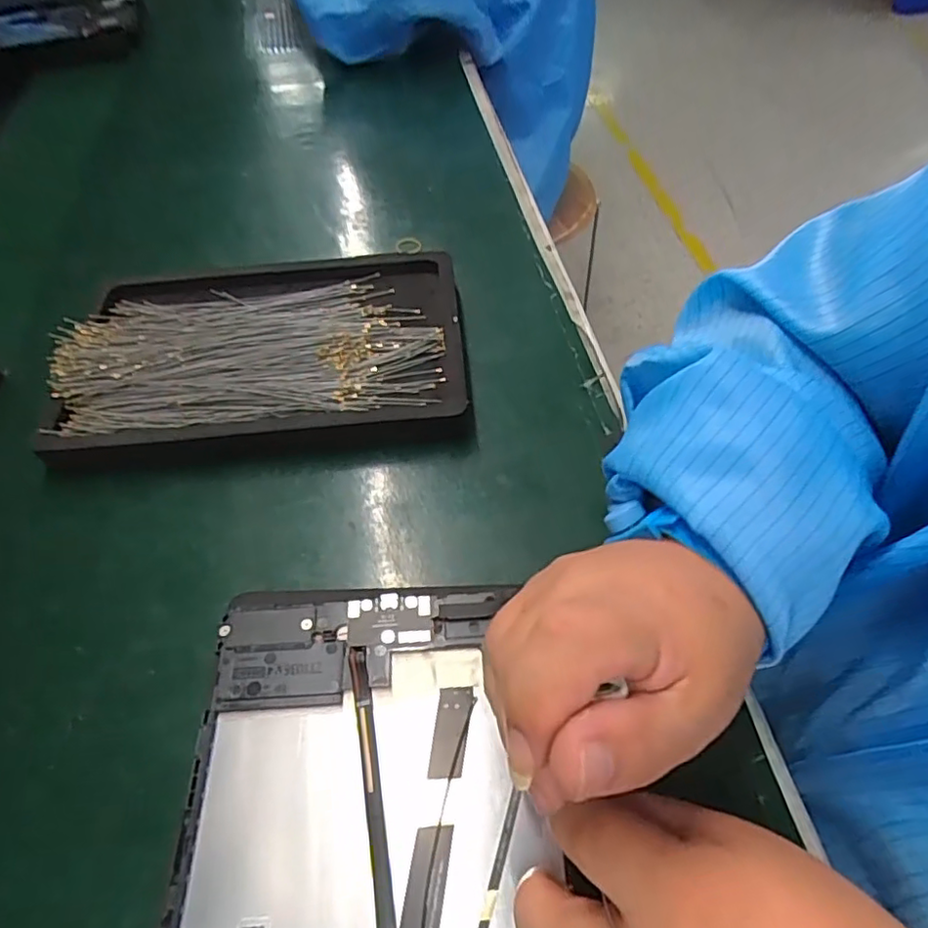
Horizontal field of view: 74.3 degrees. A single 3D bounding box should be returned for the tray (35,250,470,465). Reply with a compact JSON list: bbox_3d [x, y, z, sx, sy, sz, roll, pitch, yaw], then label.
[{"bbox_3d":[-0.127,-0.075,0.389,0.245,0.024,0.154,-7,54,-1],"label":"tray"}]

